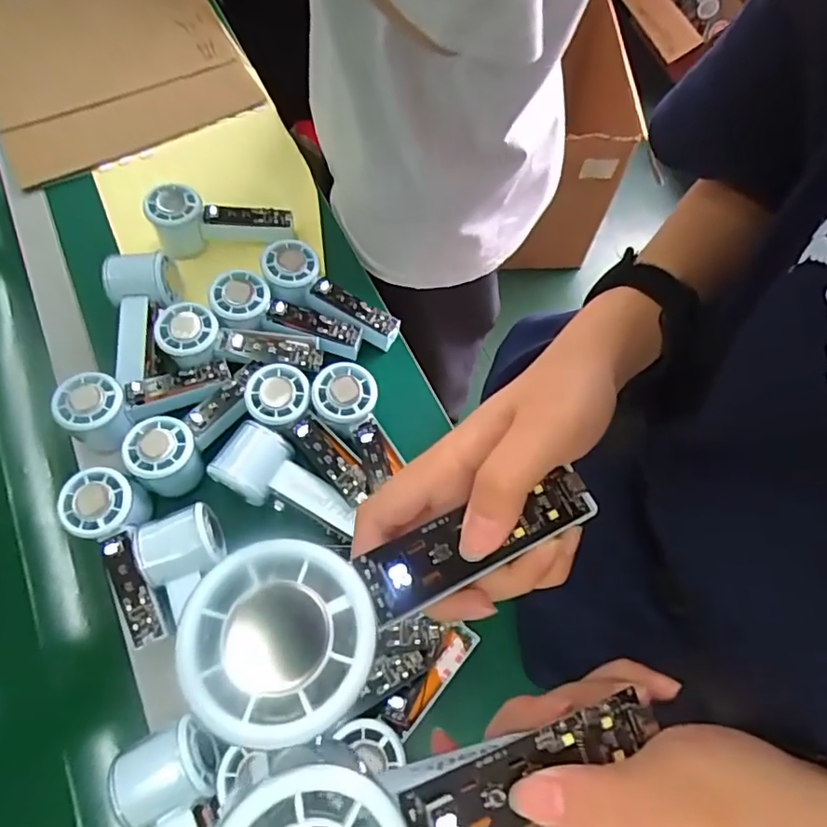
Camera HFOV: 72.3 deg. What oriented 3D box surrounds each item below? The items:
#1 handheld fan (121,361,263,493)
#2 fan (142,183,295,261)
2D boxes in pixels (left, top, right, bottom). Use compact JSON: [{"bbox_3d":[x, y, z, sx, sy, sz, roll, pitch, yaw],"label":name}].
[{"bbox_3d":[-0.196,0.006,0.524,0.057,0.052,0.149,32,69,13],"label":"handheld fan"},{"bbox_3d":[-0.209,-0.215,0.619,0.144,0.057,0.054,-10,66,-5],"label":"fan"}]

